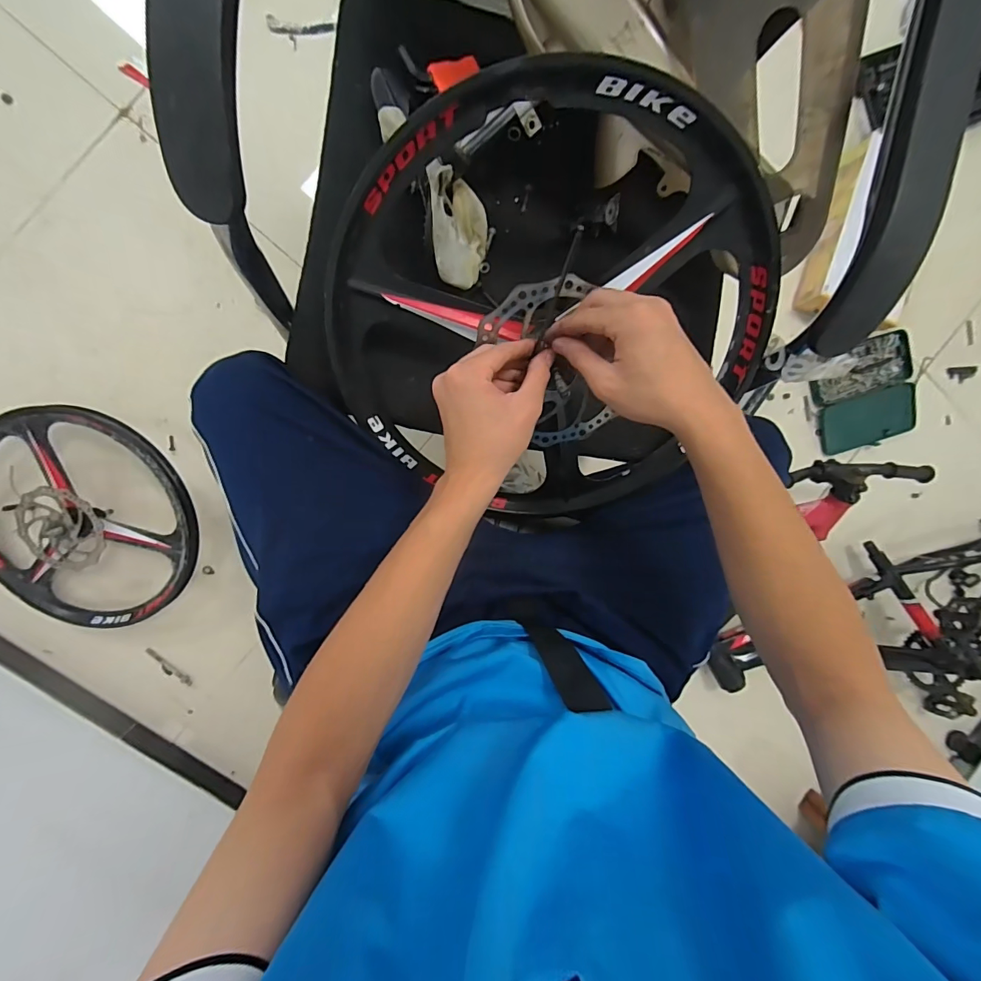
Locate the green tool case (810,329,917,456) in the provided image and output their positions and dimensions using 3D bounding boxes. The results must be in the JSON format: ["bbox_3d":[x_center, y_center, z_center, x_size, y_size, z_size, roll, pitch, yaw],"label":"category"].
[{"bbox_3d":[0.883,-0.226,1.049,0.258,0.037,0.238,-17,97,-7],"label":"green tool case"}]

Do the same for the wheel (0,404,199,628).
[{"bbox_3d":[-0.733,0.059,0.793,0.401,0.068,0.401,0,94,-6],"label":"wheel"}]

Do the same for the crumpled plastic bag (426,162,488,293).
[{"bbox_3d":[-0.028,-0.258,0.429,0.060,0.098,0.120,-1,95,-8],"label":"crumpled plastic bag"}]

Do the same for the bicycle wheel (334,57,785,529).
[{"bbox_3d":[0.052,-0.137,0.416,0.398,0.085,0.392,-1,127,-1],"label":"bicycle wheel"}]

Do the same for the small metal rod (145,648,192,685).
[{"bbox_3d":[-0.658,0.363,0.906,0.023,0.015,0.110,-45,97,-2],"label":"small metal rod"}]

